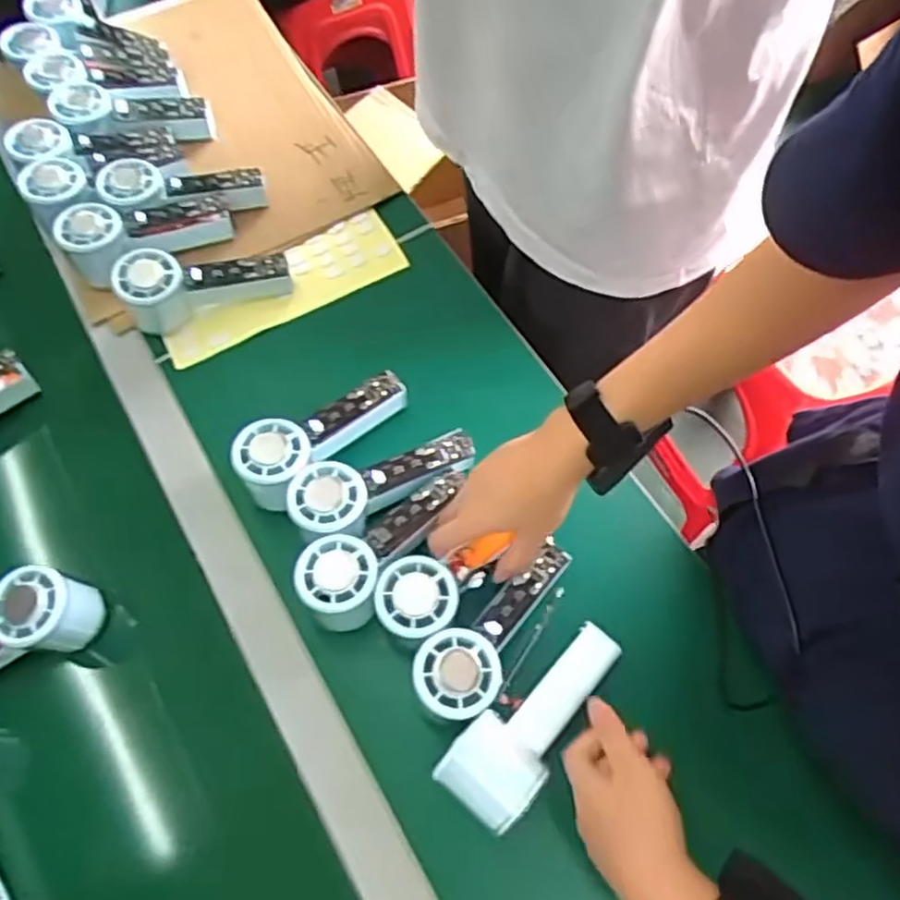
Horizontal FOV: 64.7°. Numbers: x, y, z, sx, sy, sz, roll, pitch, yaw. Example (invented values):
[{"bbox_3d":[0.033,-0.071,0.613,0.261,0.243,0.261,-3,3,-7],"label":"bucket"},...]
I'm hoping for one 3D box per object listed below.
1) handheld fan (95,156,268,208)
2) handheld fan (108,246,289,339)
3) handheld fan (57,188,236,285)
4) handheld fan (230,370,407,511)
[{"bbox_3d":[-0.251,-0.246,0.669,0.147,0.031,0.050,-1,63,-14],"label":"handheld fan"},{"bbox_3d":[-0.220,-0.152,0.639,0.143,0.064,0.046,-20,65,-8],"label":"handheld fan"},{"bbox_3d":[-0.281,-0.204,0.659,0.148,0.046,0.064,-19,65,-8],"label":"handheld fan"},{"bbox_3d":[-0.105,-0.017,0.577,0.054,0.060,0.147,39,71,18],"label":"handheld fan"}]

